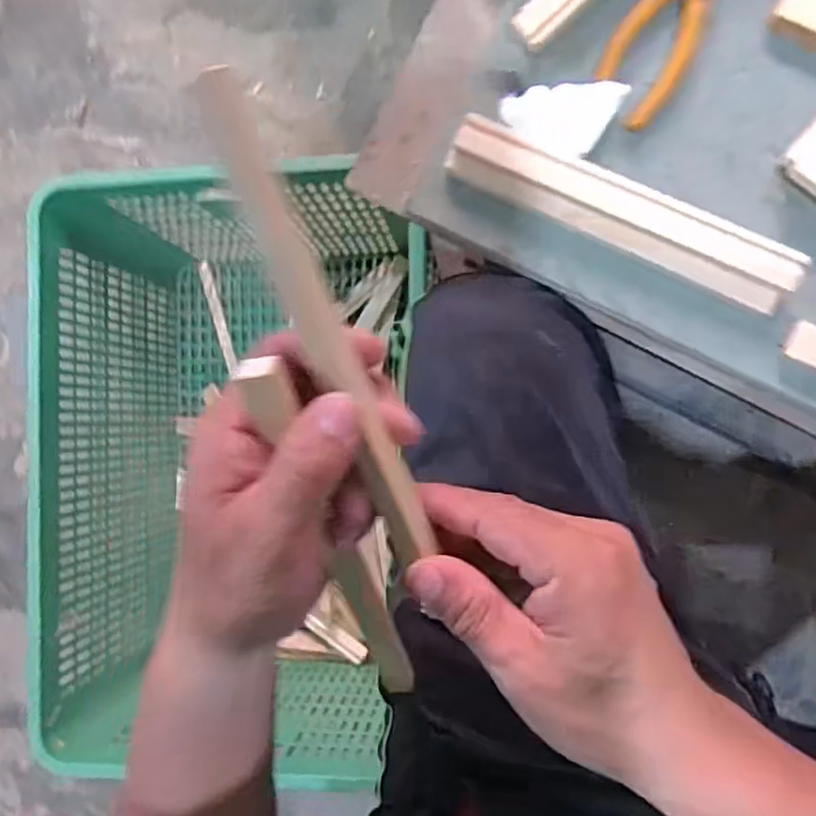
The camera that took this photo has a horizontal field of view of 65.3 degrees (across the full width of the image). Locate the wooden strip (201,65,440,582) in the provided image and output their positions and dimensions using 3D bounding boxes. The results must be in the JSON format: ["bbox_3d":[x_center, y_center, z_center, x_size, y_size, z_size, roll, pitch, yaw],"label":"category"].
[{"bbox_3d":[-0.029,-0.020,0.238,0.017,0.011,0.181,-21,106,4],"label":"wooden strip"}]

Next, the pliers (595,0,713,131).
[{"bbox_3d":[0.173,-0.257,0.412,0.051,0.014,0.150,32,93,6],"label":"pliers"}]

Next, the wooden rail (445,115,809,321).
[{"bbox_3d":[0.134,-0.126,0.408,0.227,0.019,0.037,27,93,6],"label":"wooden rail"}]

